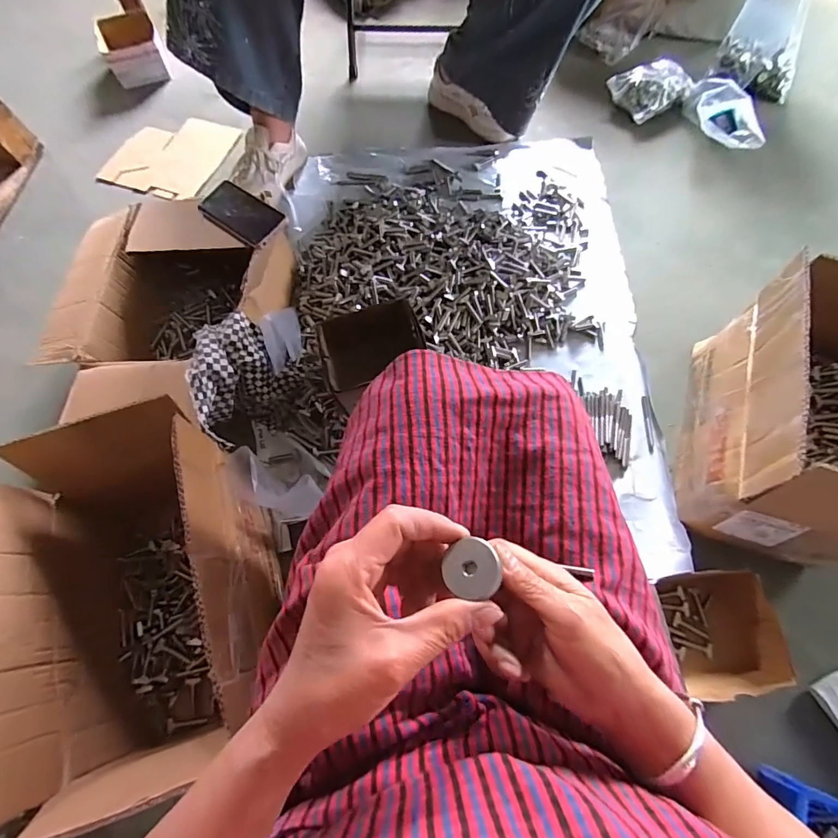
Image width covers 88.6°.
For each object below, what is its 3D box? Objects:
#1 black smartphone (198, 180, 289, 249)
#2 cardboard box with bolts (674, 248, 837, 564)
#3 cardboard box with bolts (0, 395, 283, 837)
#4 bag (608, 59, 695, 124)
[{"bbox_3d":[-0.295,-0.341,0.711,0.154,0.015,0.075,37,70,17],"label":"black smartphone"},{"bbox_3d":[0.574,-0.003,0.606,0.269,0.272,0.362,16,65,8],"label":"cardboard box with bolts"},{"bbox_3d":[-0.330,0.224,0.546,0.246,0.274,0.385,-20,66,-9],"label":"cardboard box with bolts"},{"bbox_3d":[0.554,-0.788,1.030,0.168,0.063,0.123,-25,66,-11],"label":"bag"}]

